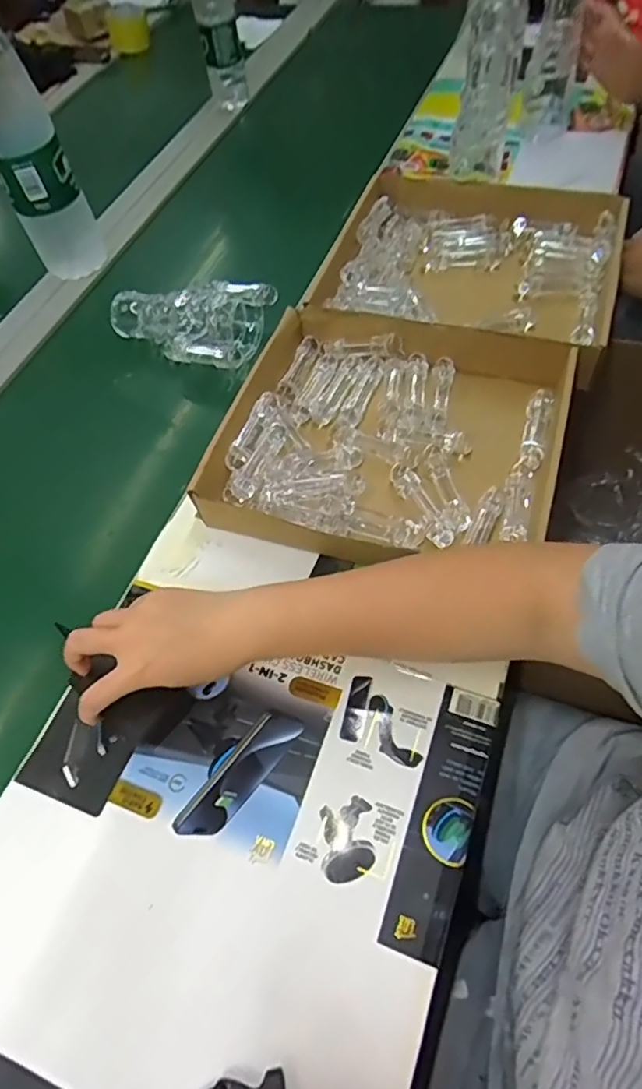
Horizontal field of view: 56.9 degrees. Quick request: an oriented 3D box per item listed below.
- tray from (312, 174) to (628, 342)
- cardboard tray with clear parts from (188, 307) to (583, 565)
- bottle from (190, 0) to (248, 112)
[{"bbox_3d":[0.179,-0.331,0.715,0.315,0.070,0.289,14,61,15],"label":"tray"},{"bbox_3d":[0.069,-0.106,0.581,0.307,0.054,0.276,13,60,13],"label":"cardboard tray with clear parts"},{"bbox_3d":[-0.172,-0.871,1.001,0.071,0.231,0.064,-16,58,-3],"label":"bottle"}]

